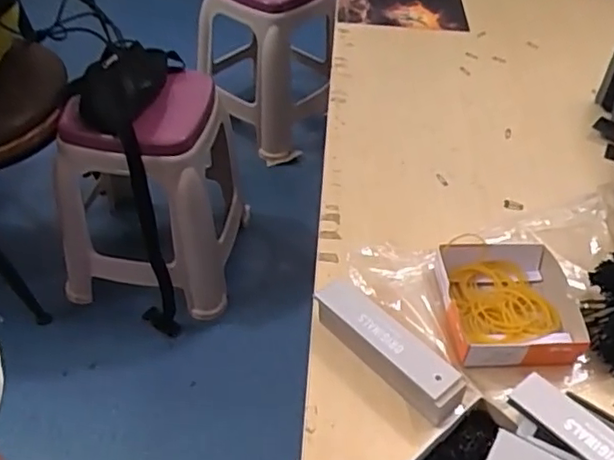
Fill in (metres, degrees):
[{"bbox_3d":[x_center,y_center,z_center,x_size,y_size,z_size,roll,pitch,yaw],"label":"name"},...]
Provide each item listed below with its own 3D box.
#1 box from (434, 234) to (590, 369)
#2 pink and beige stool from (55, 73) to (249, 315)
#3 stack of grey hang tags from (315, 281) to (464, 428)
[{"bbox_3d":[0.174,0.058,0.515,0.119,0.031,0.118,-1,44,-5],"label":"box"},{"bbox_3d":[-0.363,-0.085,1.437,0.380,0.434,0.386,9,44,6],"label":"pink and beige stool"},{"bbox_3d":[0.061,0.093,0.475,0.029,0.034,0.139,-30,53,-30],"label":"stack of grey hang tags"}]

